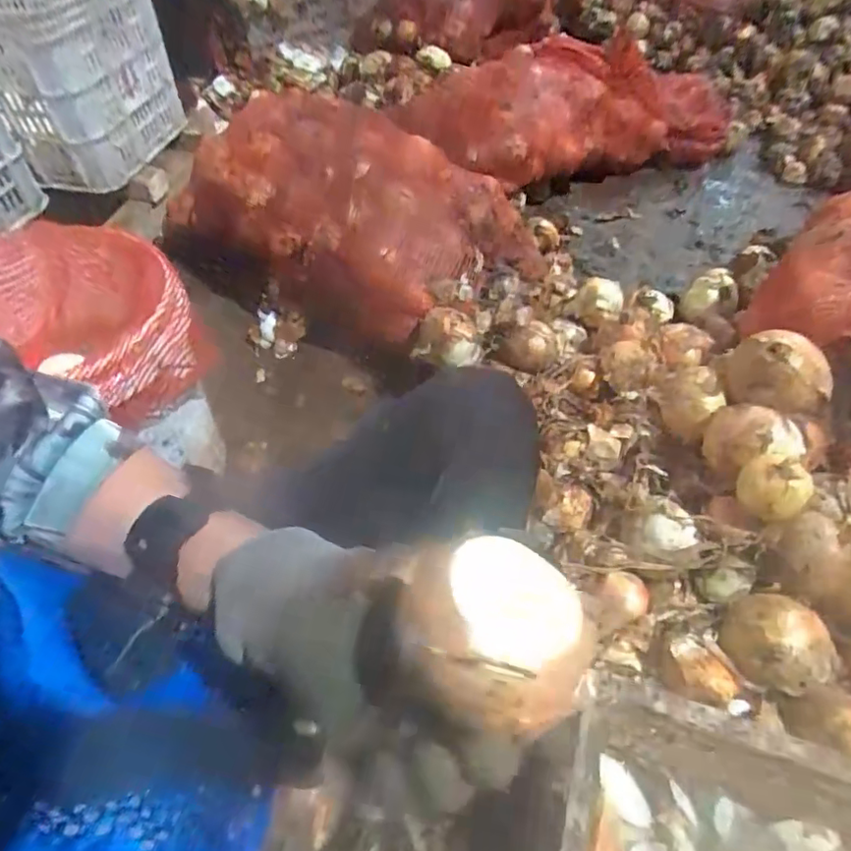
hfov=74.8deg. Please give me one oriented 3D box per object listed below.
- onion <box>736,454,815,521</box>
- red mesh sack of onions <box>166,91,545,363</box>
[{"bbox_3d":[0.376,0.062,0.594,0.066,0.061,0.065,0,52,-1],"label":"onion"},{"bbox_3d":[-0.151,-0.385,1.021,0.655,0.238,0.367,30,57,21],"label":"red mesh sack of onions"}]

